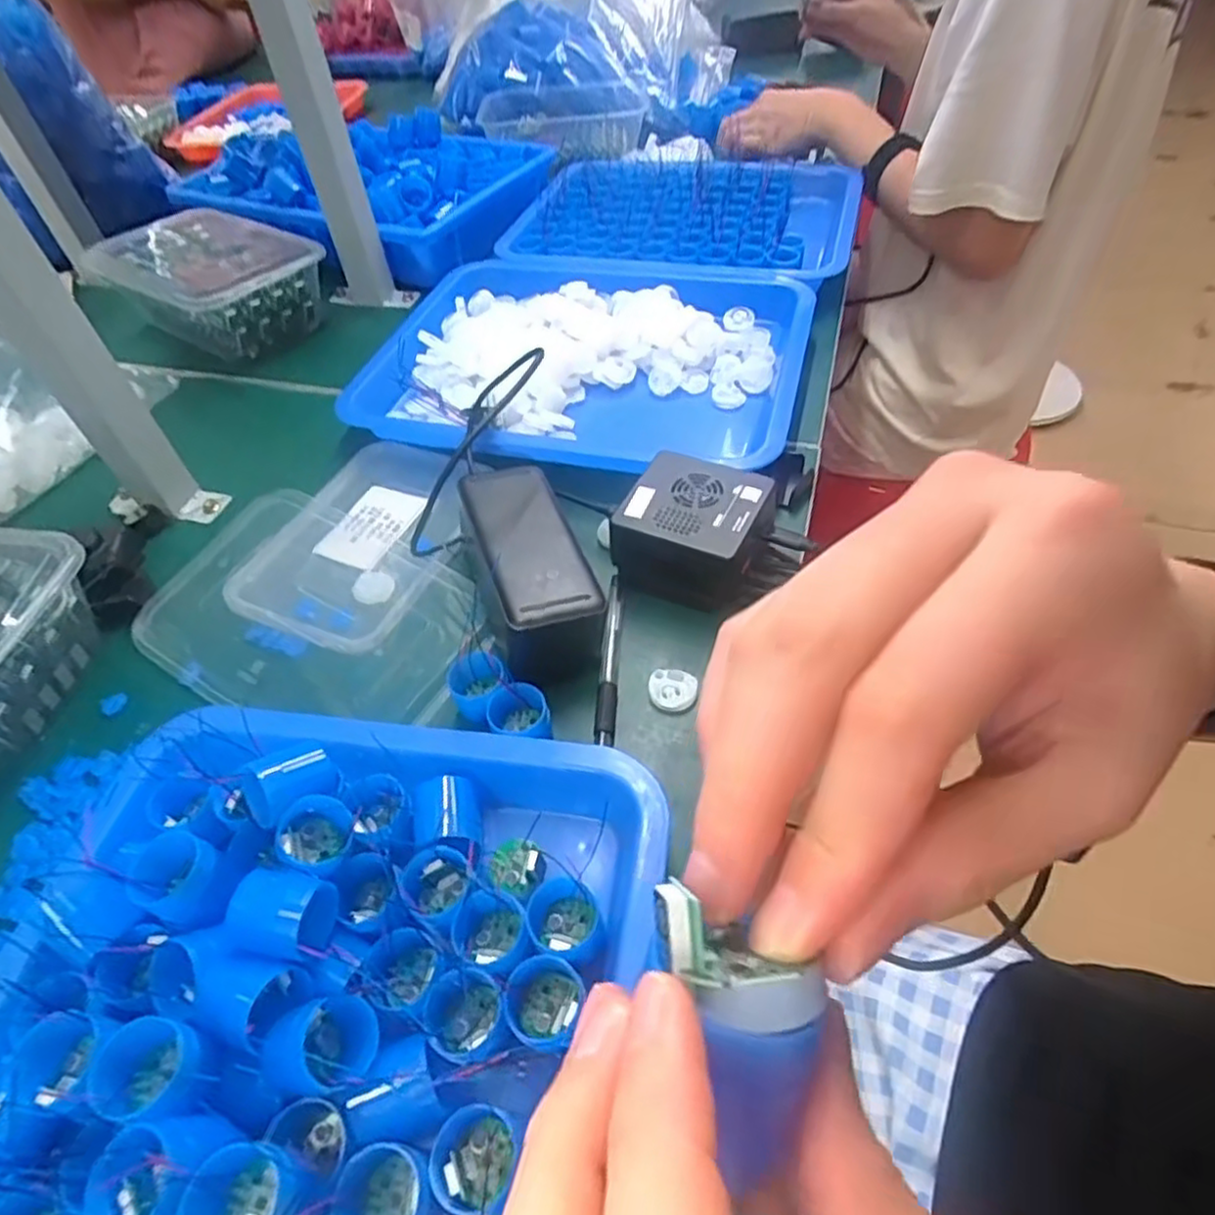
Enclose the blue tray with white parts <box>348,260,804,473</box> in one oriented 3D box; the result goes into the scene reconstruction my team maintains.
[{"bbox_3d":[-0.017,-0.204,0.565,0.329,0.050,0.266,11,52,14],"label":"blue tray with white parts"}]

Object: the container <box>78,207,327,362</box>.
[{"bbox_3d":[-0.368,-0.303,0.664,0.196,0.065,0.136,27,57,25],"label":"container"}]

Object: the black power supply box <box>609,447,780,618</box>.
[{"bbox_3d":[0.053,-0.046,0.423,0.082,0.050,0.082,19,54,20],"label":"black power supply box"}]

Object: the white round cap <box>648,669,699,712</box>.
[{"bbox_3d":[0.035,0.044,0.378,0.025,0.006,0.022,7,51,11],"label":"white round cap"}]

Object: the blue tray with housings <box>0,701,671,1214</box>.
[{"bbox_3d":[-0.126,0.185,0.243,0.254,0.052,0.325,5,50,9],"label":"blue tray with housings"}]

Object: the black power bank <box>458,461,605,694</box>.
[{"bbox_3d":[-0.044,-0.020,0.407,0.060,0.052,0.139,-19,51,-10],"label":"black power bank"}]

